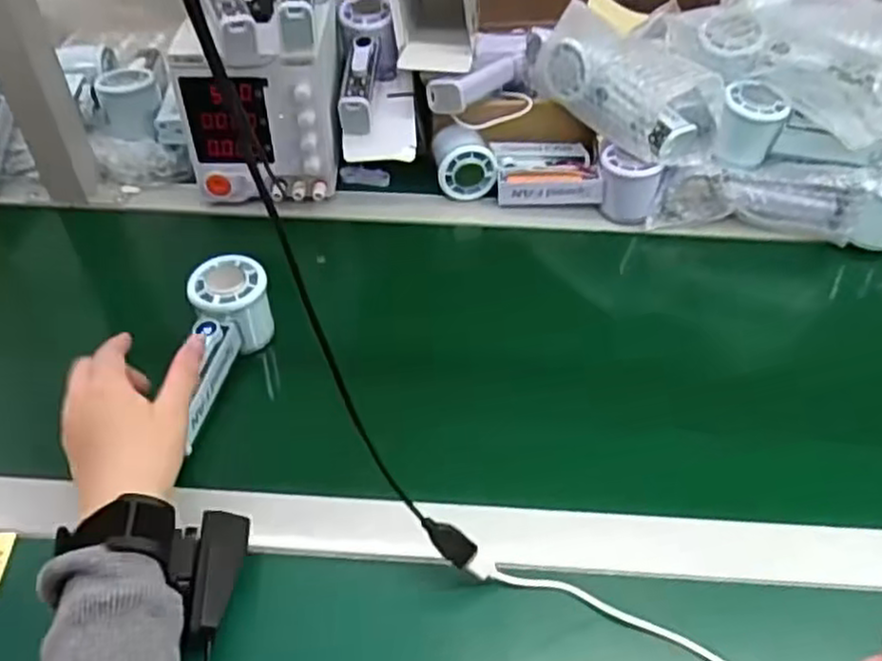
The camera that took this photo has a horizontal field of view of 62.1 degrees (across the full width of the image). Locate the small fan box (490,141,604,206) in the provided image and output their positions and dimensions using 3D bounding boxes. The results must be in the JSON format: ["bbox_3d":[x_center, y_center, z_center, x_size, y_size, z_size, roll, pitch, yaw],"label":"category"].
[{"bbox_3d":[0.101,-0.156,0.713,0.096,0.030,0.080,0,44,-2],"label":"small fan box"}]

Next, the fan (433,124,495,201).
[{"bbox_3d":[0.023,-0.164,0.713,0.057,0.050,0.052,-3,44,-5],"label":"fan"}]

